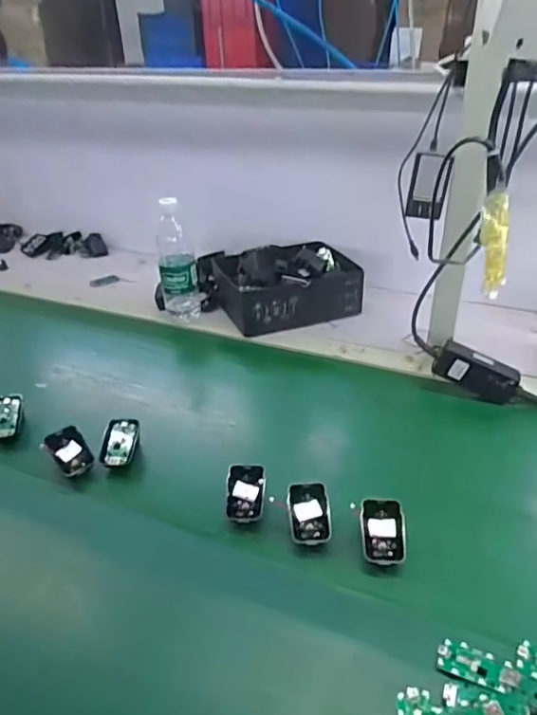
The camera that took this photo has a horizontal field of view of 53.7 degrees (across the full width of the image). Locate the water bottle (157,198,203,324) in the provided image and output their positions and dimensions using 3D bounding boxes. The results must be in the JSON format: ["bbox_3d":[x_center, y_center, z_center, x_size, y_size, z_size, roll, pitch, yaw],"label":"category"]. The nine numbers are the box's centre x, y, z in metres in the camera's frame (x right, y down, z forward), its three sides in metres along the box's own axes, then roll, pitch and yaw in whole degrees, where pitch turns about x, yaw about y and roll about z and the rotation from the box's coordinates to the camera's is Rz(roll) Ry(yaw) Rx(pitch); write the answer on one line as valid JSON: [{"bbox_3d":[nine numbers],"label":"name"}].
[{"bbox_3d":[-0.162,-0.164,0.946,0.064,0.228,0.058,-6,34,-7],"label":"water bottle"}]

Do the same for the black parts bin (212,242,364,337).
[{"bbox_3d":[0.039,-0.137,1.011,0.252,0.091,0.181,-11,35,-14],"label":"black parts bin"}]

